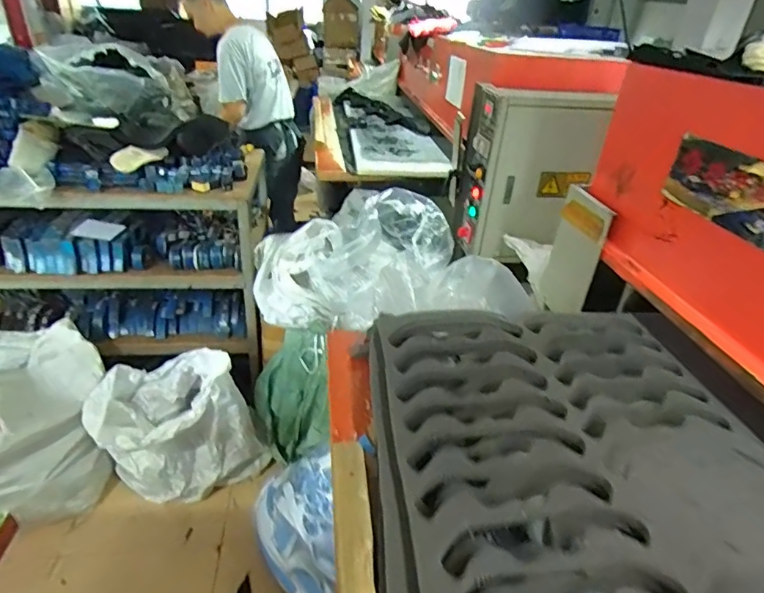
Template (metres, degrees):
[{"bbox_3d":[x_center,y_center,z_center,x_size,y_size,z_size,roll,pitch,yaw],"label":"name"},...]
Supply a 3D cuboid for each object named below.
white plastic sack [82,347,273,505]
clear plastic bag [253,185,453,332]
[{"bbox_3d":[-0.691,0.448,1.662,0.525,0.552,0.236,-5,34,-13],"label":"white plastic sack"},{"bbox_3d":[-0.110,-0.140,1.746,0.694,0.333,0.451,-8,35,-17],"label":"clear plastic bag"}]

